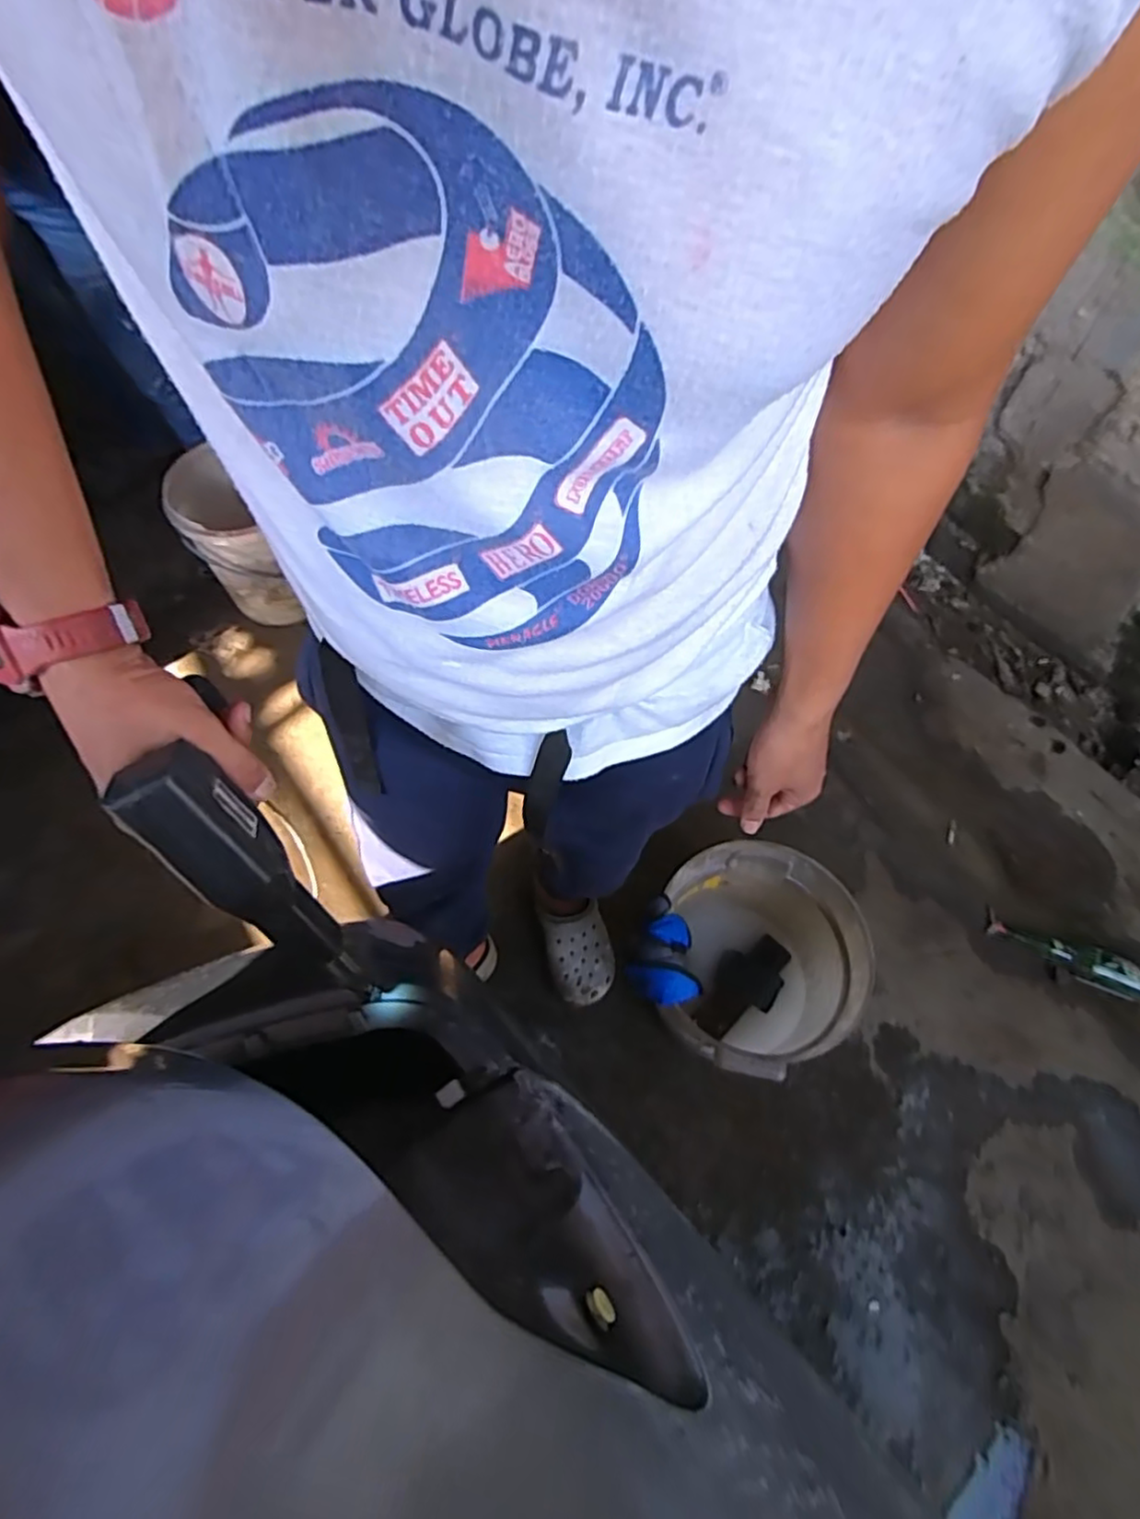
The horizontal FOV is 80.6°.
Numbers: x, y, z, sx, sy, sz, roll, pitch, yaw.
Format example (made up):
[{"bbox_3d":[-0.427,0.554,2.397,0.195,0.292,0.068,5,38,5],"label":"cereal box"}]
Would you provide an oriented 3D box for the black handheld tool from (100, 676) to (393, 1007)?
[{"bbox_3d":[-0.183,0.086,0.411,0.048,0.224,0.035,-35,39,-14],"label":"black handheld tool"}]

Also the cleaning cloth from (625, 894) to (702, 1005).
[{"bbox_3d":[0.144,0.277,0.967,0.111,0.067,0.145,21,70,5],"label":"cleaning cloth"}]

